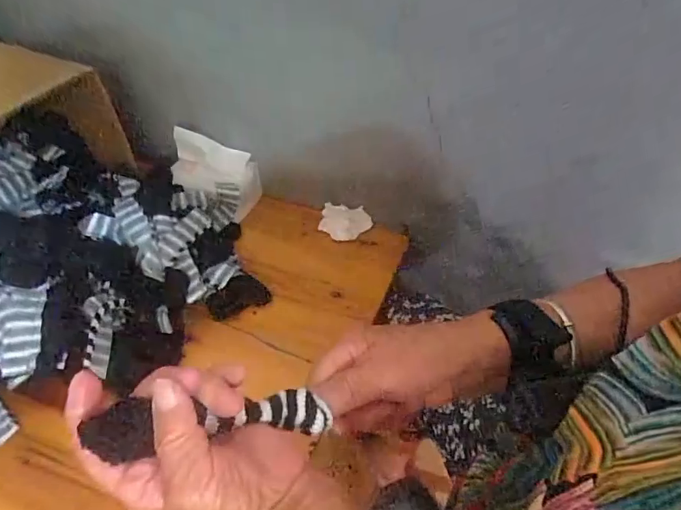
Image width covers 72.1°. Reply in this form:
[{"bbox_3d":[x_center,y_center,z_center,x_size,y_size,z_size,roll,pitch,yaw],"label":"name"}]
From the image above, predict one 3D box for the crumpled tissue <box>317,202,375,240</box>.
[{"bbox_3d":[0.008,-0.055,0.745,0.085,0.043,0.046,-1,49,2],"label":"crumpled tissue"}]

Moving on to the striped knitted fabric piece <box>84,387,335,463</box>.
[{"bbox_3d":[-0.070,0.093,0.267,0.134,0.014,0.028,5,44,-29],"label":"striped knitted fabric piece"}]

